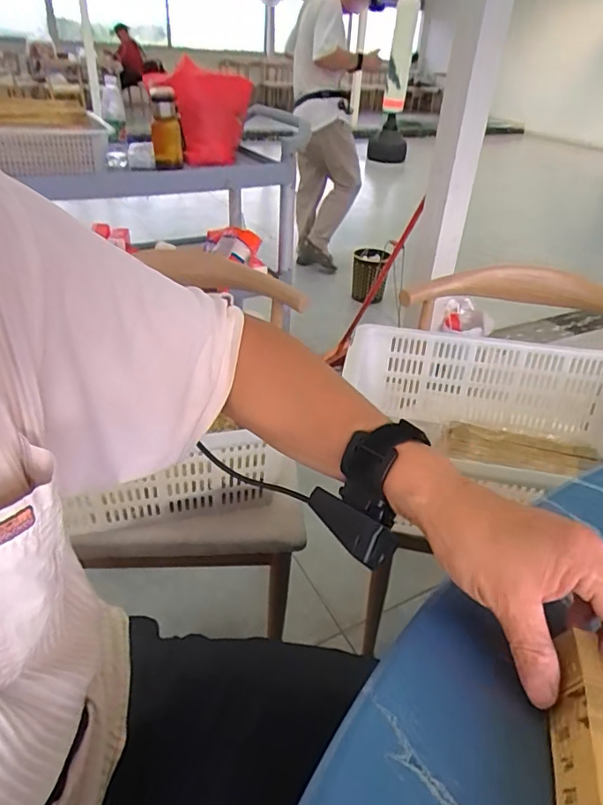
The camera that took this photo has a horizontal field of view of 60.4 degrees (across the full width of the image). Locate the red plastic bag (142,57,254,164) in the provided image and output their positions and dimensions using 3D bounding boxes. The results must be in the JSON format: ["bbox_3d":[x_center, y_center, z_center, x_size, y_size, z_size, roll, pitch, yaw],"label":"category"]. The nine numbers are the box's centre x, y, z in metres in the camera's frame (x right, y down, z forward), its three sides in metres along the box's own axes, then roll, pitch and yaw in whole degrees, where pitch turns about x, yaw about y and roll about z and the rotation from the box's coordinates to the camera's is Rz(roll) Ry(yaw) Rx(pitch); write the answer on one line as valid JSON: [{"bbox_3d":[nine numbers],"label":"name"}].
[{"bbox_3d":[-0.314,-0.915,1.657,0.318,0.253,0.236,-6,35,-13],"label":"red plastic bag"}]

